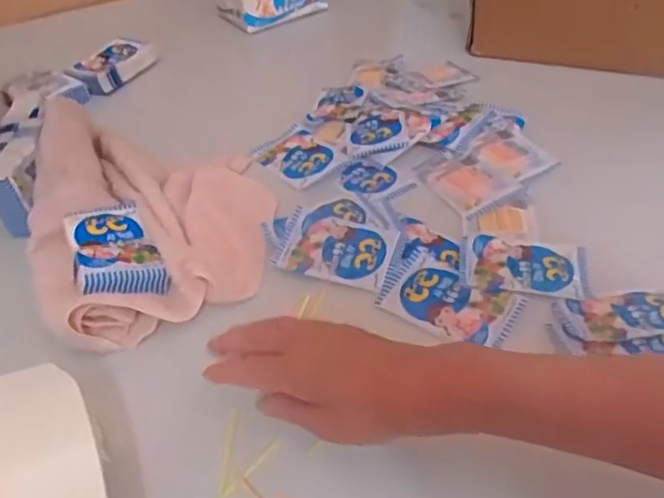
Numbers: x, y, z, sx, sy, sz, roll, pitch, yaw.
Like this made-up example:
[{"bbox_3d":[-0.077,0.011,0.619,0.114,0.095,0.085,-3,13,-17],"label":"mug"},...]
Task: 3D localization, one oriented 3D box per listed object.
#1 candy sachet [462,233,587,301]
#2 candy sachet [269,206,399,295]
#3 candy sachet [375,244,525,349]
[{"bbox_3d":[0.158,0.013,0.534,0.097,0.005,0.067,4,42,11],"label":"candy sachet"},{"bbox_3d":[0.002,-0.004,0.555,0.098,0.016,0.065,10,44,17],"label":"candy sachet"},{"bbox_3d":[0.092,0.037,0.514,0.105,0.007,0.068,21,48,27],"label":"candy sachet"}]

